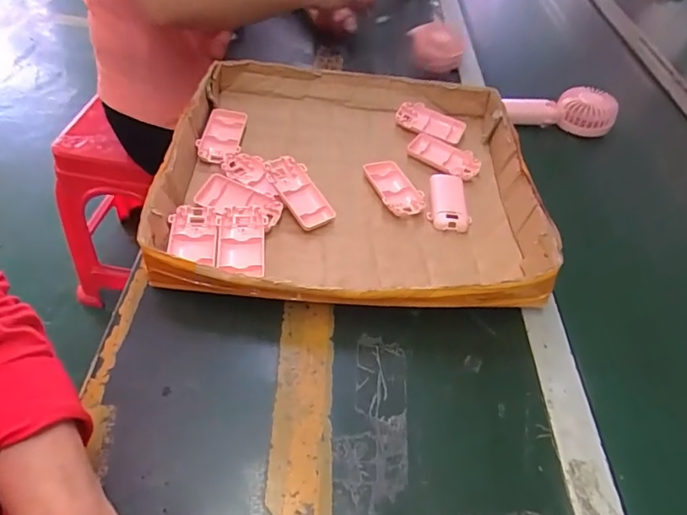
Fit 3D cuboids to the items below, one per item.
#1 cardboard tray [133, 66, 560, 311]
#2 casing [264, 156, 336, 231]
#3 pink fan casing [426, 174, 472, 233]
[{"bbox_3d":[0.015,-0.099,0.564,0.407,0.093,0.375,6,48,-3],"label":"cardboard tray"},{"bbox_3d":[-0.051,-0.074,0.531,0.046,0.015,0.095,-34,85,-28],"label":"casing"},{"bbox_3d":[0.130,-0.068,0.577,0.050,0.020,0.092,12,48,3],"label":"pink fan casing"}]

